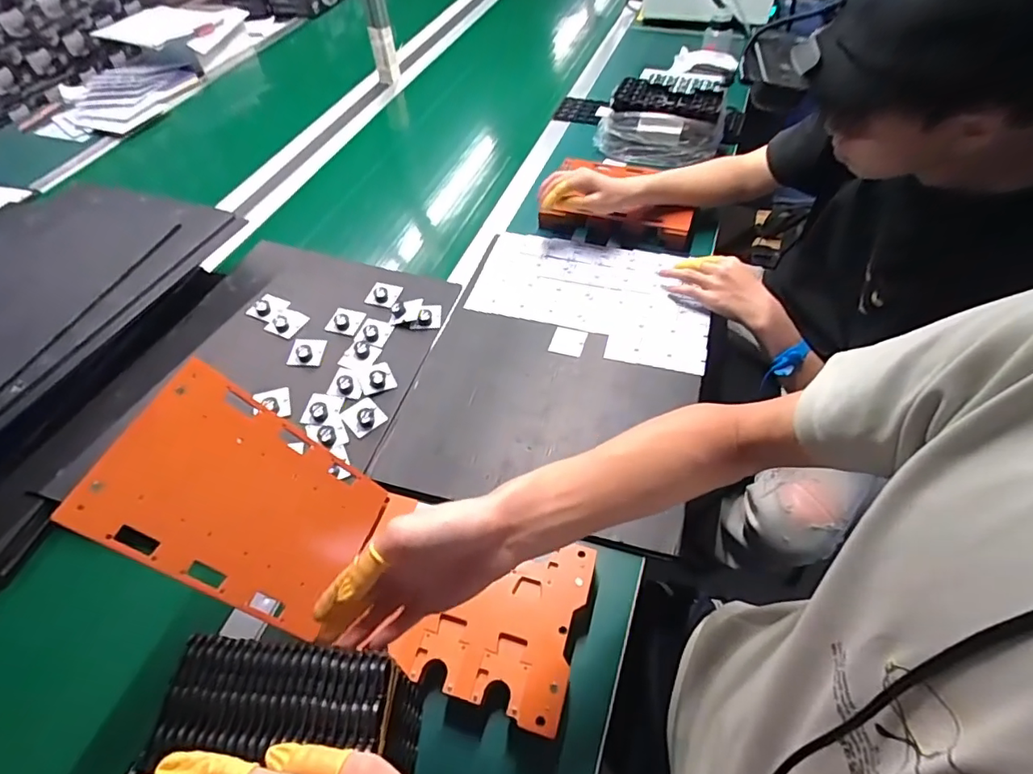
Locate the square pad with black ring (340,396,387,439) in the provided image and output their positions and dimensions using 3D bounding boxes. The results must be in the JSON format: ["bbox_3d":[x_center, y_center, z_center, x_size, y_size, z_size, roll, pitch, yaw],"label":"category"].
[{"bbox_3d":[-0.202,0.038,0.710,0.044,0.014,0.049,-37,59,-22],"label":"square pad with black ring"}]

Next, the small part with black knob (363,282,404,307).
[{"bbox_3d":[-0.210,-0.150,0.849,0.045,0.013,0.049,14,55,14],"label":"small part with black knob"}]

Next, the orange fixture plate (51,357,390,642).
[{"bbox_3d":[-0.241,0.106,0.497,0.009,0.234,0.159,-16,41,42],"label":"orange fixture plate"}]

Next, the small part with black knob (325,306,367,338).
[{"bbox_3d":[-0.258,-0.104,0.812,0.047,0.013,0.047,9,54,10],"label":"small part with black knob"}]

